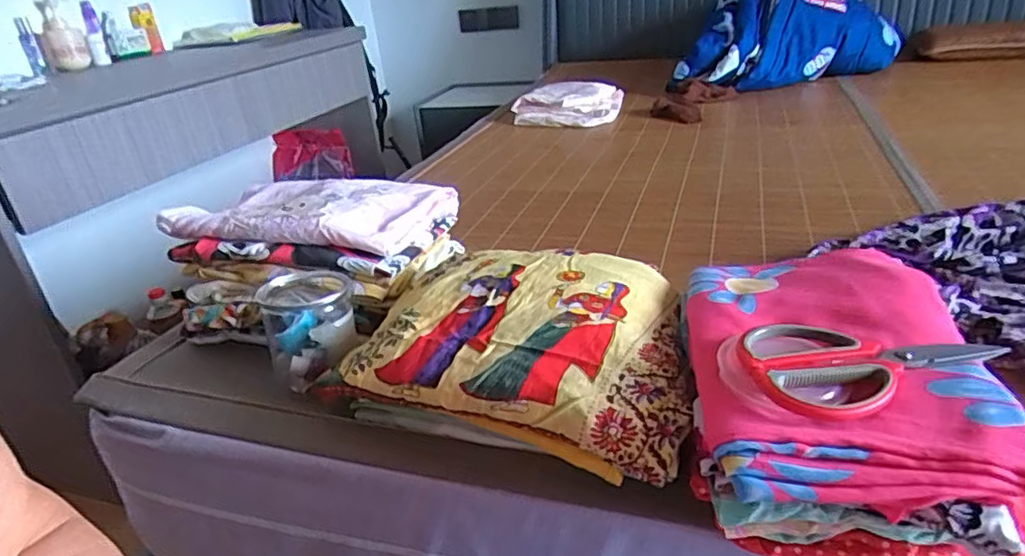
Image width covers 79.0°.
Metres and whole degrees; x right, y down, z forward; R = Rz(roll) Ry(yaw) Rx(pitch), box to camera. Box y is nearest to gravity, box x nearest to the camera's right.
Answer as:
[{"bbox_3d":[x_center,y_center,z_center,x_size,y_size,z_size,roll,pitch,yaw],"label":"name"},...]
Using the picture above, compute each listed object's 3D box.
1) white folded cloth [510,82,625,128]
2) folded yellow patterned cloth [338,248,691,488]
[{"bbox_3d":[0.151,-0.466,1.668,0.266,0.076,0.254,3,28,18],"label":"white folded cloth"},{"bbox_3d":[0.017,0.051,0.547,0.285,0.063,0.205,7,30,24],"label":"folded yellow patterned cloth"}]

